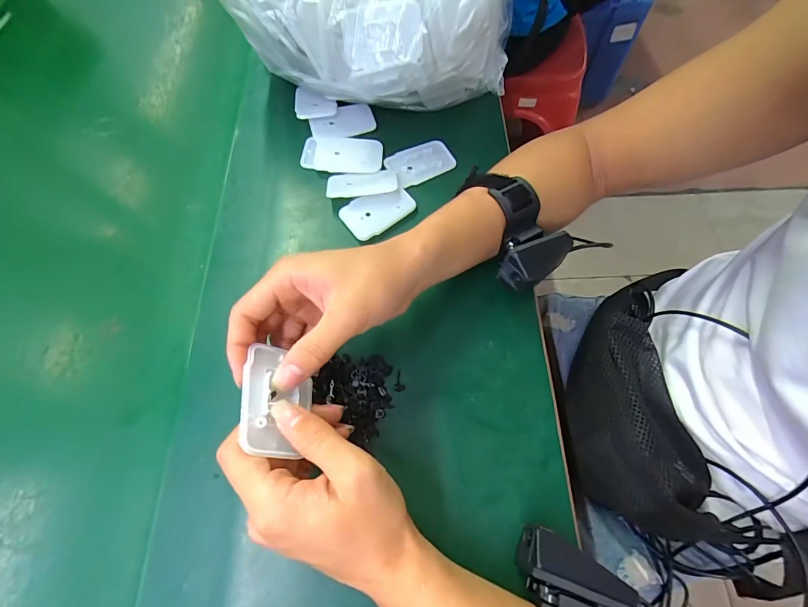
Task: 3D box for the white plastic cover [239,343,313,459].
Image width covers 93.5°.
[{"bbox_3d":[-0.075,0.057,0.230,0.007,0.044,0.064,-38,44,30],"label":"white plastic cover"}]

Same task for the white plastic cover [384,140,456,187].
[{"bbox_3d":[0.018,-0.146,0.395,0.069,0.007,0.043,-25,68,-10],"label":"white plastic cover"}]

